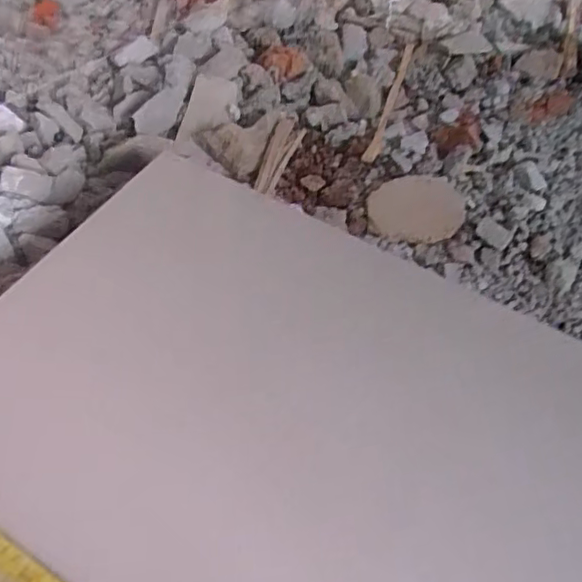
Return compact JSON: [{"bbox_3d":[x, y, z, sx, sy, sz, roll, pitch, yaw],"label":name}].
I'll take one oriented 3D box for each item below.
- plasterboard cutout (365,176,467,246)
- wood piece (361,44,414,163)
[{"bbox_3d":[0.134,-0.091,0.667,0.101,0.009,0.097,0,50,-1],"label":"plasterboard cutout"},{"bbox_3d":[0.127,-0.241,0.779,0.016,0.016,0.246,15,51,11],"label":"wood piece"}]

